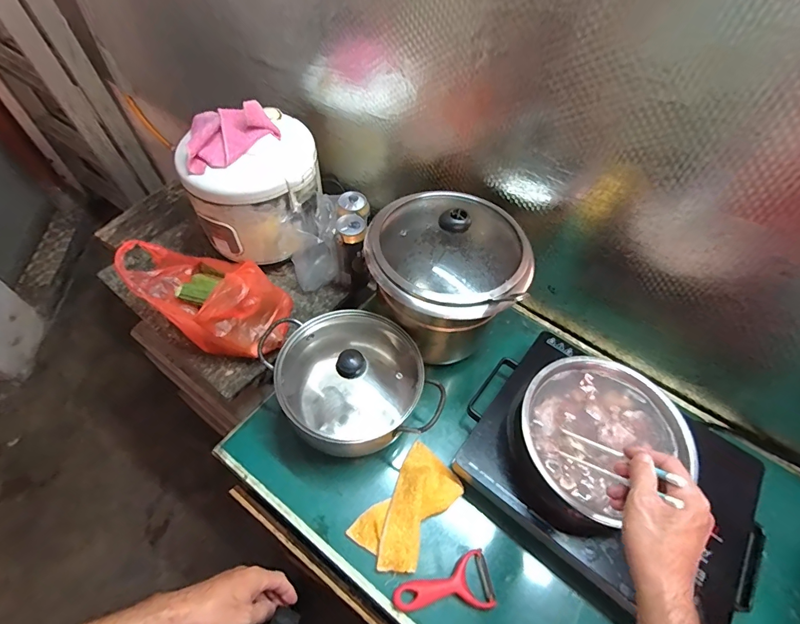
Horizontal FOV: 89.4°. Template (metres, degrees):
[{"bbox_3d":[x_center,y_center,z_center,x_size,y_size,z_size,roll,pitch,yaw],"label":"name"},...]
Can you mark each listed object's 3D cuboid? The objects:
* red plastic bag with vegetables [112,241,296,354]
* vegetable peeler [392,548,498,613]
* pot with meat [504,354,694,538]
[{"bbox_3d":[-0.345,-0.040,0.744,0.284,0.123,0.174,28,59,14],"label":"red plastic bag with vegetables"},{"bbox_3d":[0.060,0.376,0.554,0.138,0.014,0.068,-6,57,-8],"label":"vegetable peeler"},{"bbox_3d":[0.281,0.189,0.598,0.242,0.082,0.225,-32,64,-23],"label":"pot with meat"}]

